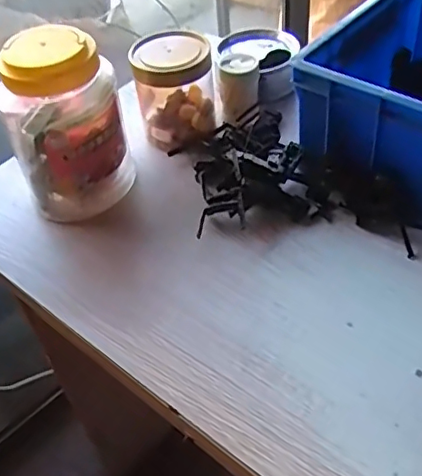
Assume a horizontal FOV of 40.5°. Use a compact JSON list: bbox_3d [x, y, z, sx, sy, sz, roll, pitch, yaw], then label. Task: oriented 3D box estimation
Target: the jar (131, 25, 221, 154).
[{"bbox_3d":[-0.038,-0.169,0.629,0.086,0.106,0.082,-3,47,3],"label":"jar"}]

